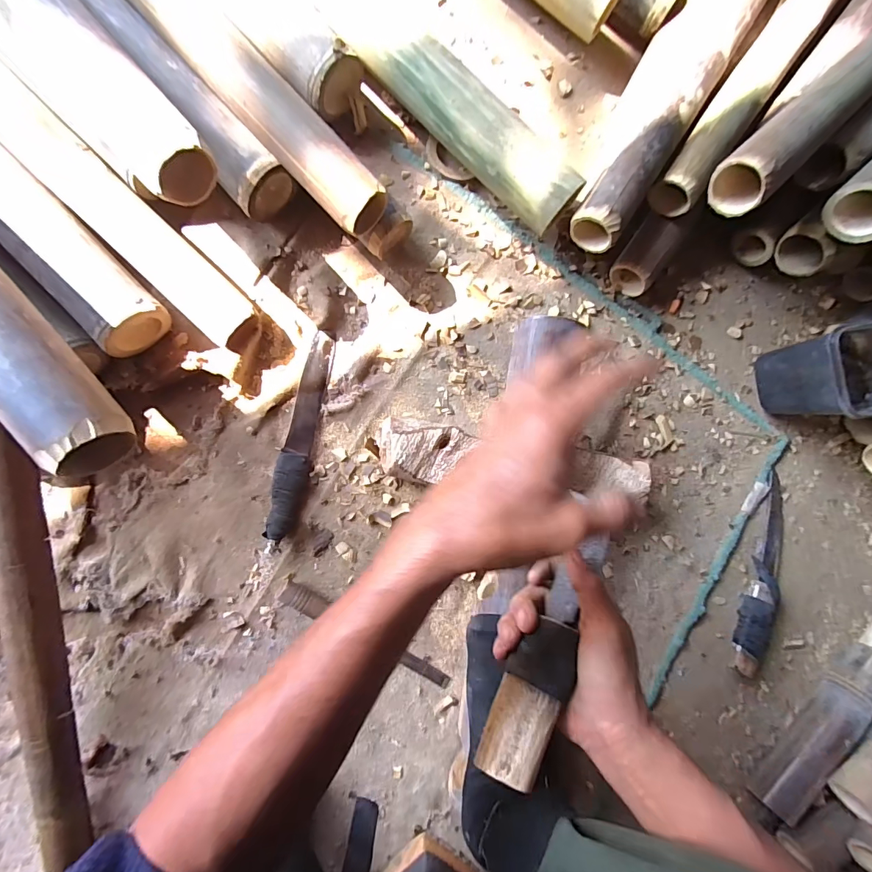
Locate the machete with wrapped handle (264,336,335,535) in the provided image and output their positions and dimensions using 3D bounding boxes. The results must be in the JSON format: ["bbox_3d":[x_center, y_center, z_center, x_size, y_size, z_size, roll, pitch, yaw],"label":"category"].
[{"bbox_3d":[-0.164,-0.003,0.518,0.035,0.022,0.250,12,86,-8],"label":"machete with wrapped handle"}]

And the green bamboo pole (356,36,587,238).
[{"bbox_3d":[0.041,-0.372,0.502,0.305,0.068,0.068,42,82,-5],"label":"green bamboo pole"}]

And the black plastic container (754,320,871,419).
[{"bbox_3d":[0.525,-0.082,0.577,0.119,0.129,0.110,-7,89,-9],"label":"black plastic container"}]

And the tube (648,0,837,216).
[{"bbox_3d":[0.462,-0.534,0.560,0.069,0.055,0.593,37,83,-6],"label":"tube"}]

